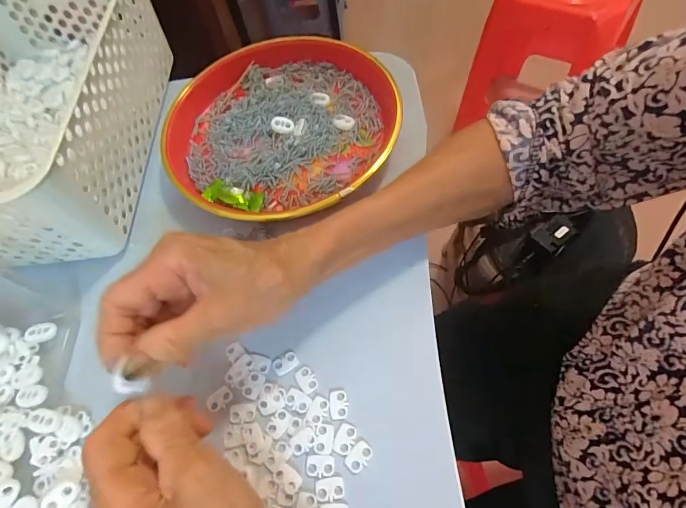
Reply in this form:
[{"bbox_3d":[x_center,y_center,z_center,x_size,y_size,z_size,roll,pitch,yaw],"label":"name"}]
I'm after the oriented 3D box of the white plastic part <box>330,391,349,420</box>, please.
[{"bbox_3d":[-0.003,0.102,0.275,0.012,0.004,0.018,-7,61,2],"label":"white plastic part"}]

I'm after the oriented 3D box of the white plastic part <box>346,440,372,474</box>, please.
[{"bbox_3d":[0.010,0.129,0.258,0.012,0.004,0.019,28,68,20],"label":"white plastic part"}]

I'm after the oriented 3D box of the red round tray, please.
[{"bbox_3d":[-0.065,-0.129,0.394,0.222,0.038,0.224,-3,61,5],"label":"red round tray"}]

